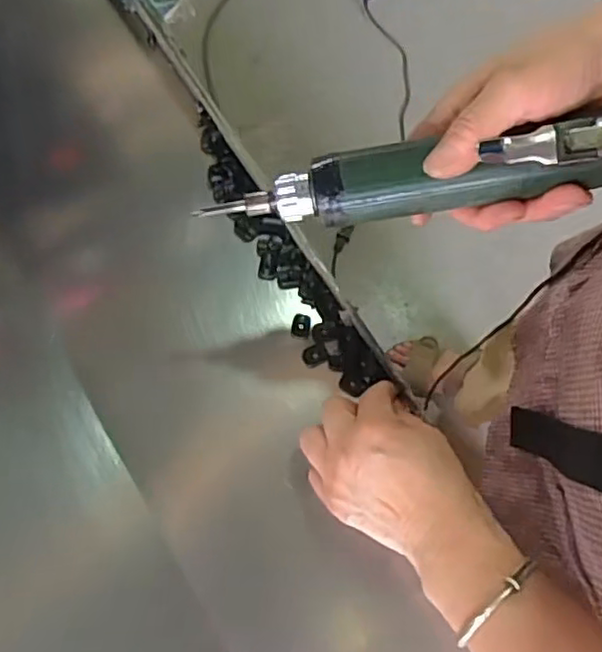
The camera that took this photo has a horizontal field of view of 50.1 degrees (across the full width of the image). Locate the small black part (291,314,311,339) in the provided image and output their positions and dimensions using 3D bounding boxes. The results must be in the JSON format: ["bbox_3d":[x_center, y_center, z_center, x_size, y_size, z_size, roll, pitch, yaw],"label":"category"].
[{"bbox_3d":[0.000,0.000,0.493,0.014,0.006,0.018,8,77,3],"label":"small black part"}]

